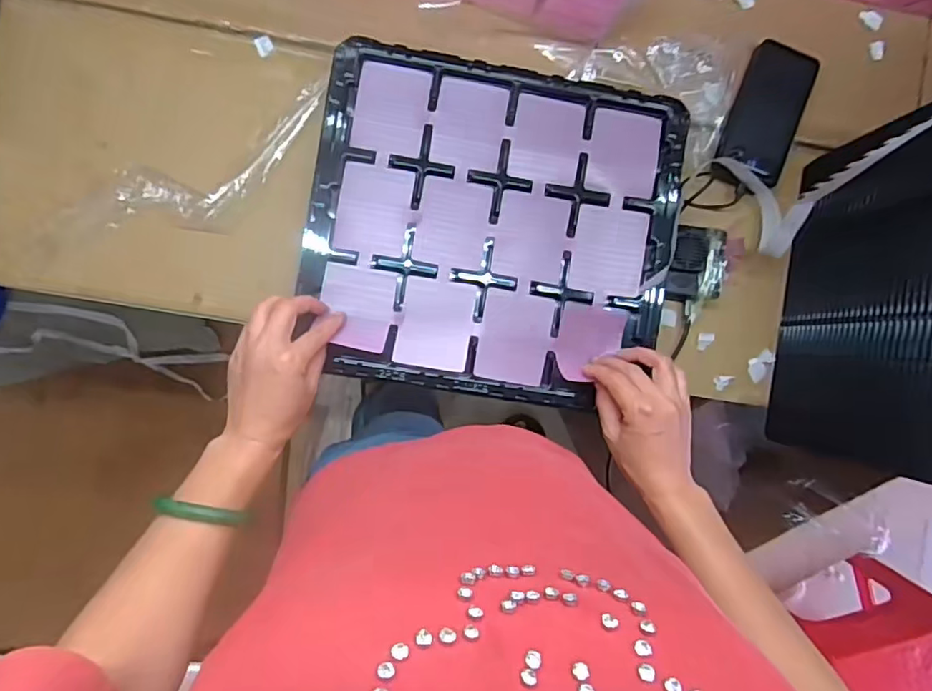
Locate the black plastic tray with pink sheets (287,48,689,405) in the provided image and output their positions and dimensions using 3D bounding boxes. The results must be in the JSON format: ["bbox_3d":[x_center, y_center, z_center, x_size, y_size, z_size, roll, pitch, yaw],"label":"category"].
[{"bbox_3d":[0.030,-0.117,0.578,0.365,0.024,0.327,9,89,-4],"label":"black plastic tray with pink sheets"}]

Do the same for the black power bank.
[{"bbox_3d":[0.338,-0.257,0.639,0.072,0.018,0.158,20,88,-4],"label":"black power bank"}]

